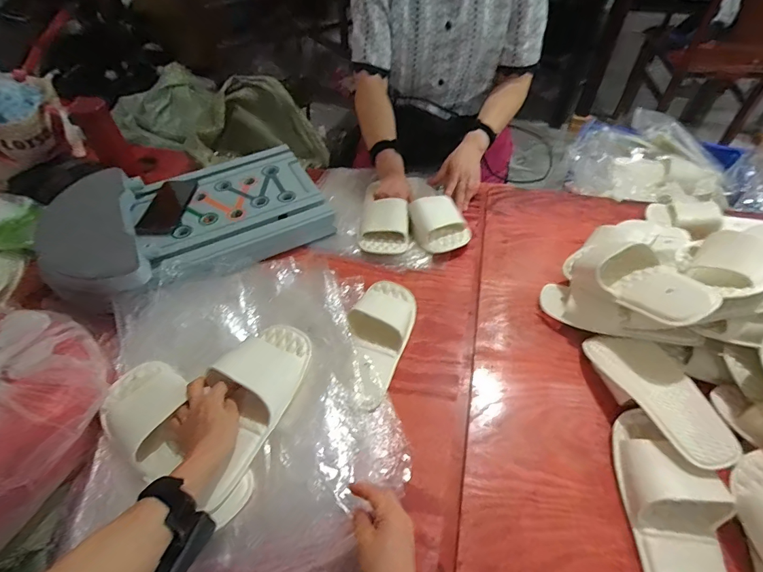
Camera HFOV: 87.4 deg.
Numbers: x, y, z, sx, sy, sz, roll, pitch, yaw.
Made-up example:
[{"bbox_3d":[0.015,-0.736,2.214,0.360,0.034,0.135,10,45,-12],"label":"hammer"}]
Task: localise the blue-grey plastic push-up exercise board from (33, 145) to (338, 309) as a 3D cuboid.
[{"bbox_3d":[-0.401,-0.151,0.818,0.546,0.086,0.320,-23,53,-18],"label":"blue-grey plastic push-up exercise board"}]

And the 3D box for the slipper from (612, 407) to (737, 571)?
[{"bbox_3d":[0.353,0.270,0.471,0.102,0.050,0.252,2,49,3],"label":"slipper"}]

